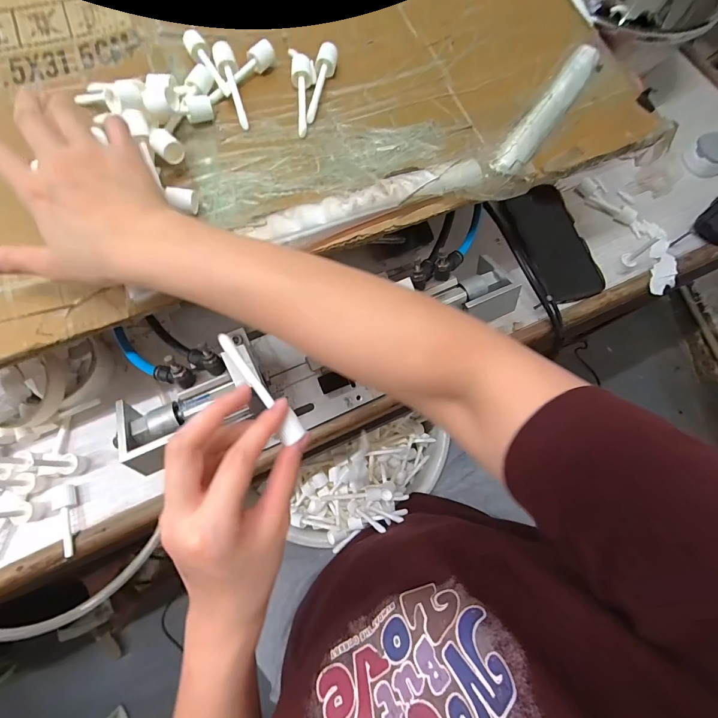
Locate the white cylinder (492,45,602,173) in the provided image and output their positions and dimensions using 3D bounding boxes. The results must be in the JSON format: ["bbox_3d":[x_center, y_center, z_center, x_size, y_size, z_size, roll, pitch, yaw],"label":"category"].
[{"bbox_3d":[0.173,-0.229,0.335,0.028,0.016,0.173,35,76,8],"label":"white cylinder"}]

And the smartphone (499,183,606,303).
[{"bbox_3d":[0.255,-0.153,0.475,0.074,0.007,0.163,-14,75,-7],"label":"smartphone"}]

